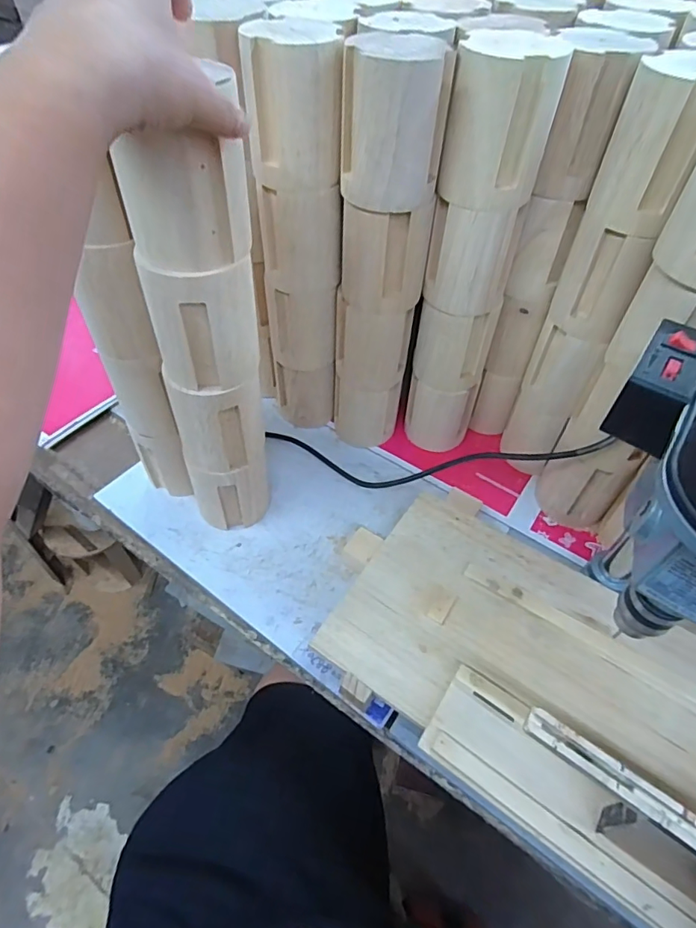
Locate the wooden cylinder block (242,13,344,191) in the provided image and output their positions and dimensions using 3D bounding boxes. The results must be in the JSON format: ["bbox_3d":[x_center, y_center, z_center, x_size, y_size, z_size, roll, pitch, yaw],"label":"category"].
[{"bbox_3d":[-0.044,-0.288,0.410,0.072,0.099,0.066,-3,52,-4],"label":"wooden cylinder block"}]

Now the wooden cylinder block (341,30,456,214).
[{"bbox_3d":[0.035,-0.261,0.390,0.080,0.098,0.068,5,52,3],"label":"wooden cylinder block"}]

